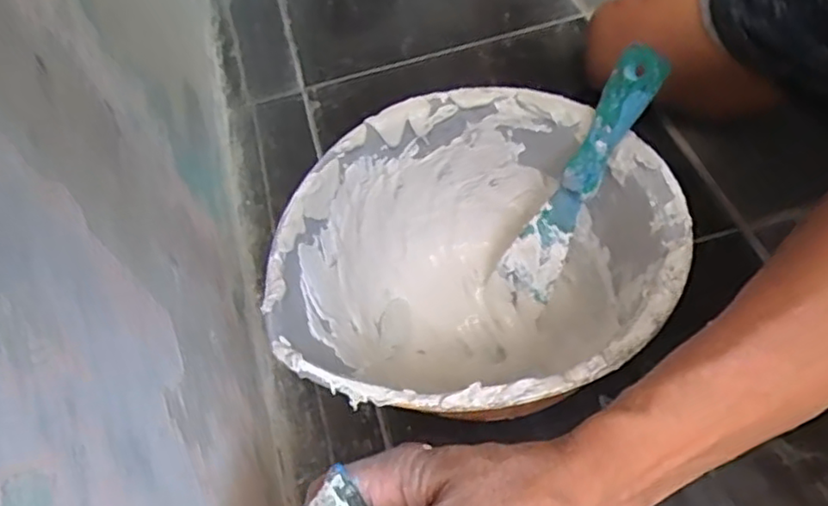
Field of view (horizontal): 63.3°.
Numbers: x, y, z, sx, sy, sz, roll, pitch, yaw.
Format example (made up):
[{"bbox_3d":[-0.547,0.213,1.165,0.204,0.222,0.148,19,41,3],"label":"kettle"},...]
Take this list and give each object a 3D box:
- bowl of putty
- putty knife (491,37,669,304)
[{"bbox_3d":[0.037,0.025,0.434,0.213,0.140,0.232,-5,53,6],"label":"bowl of putty"},{"bbox_3d":[0.104,-0.045,0.430,0.039,0.176,0.011,42,33,28],"label":"putty knife"}]

